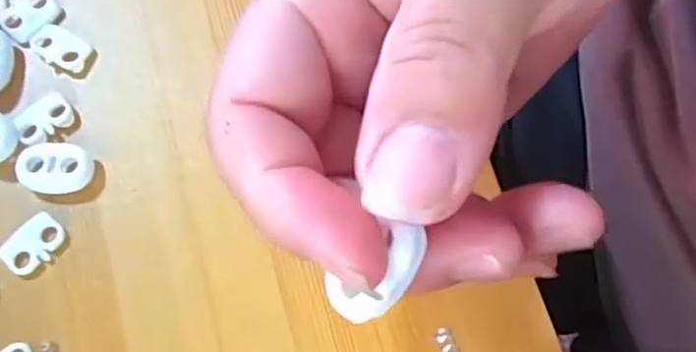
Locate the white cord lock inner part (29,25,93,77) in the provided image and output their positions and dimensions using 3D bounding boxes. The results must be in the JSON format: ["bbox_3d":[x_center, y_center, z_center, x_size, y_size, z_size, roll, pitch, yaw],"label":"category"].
[{"bbox_3d":[-0.093,-0.041,0.211,0.019,0.004,0.013,31,75,9],"label":"white cord lock inner part"}]

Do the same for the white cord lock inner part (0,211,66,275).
[{"bbox_3d":[-0.093,0.020,0.192,0.013,0.004,0.018,42,77,12],"label":"white cord lock inner part"}]

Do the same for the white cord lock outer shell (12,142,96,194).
[{"bbox_3d":[-0.088,-0.002,0.198,0.022,0.005,0.015,-2,72,-1],"label":"white cord lock outer shell"}]

